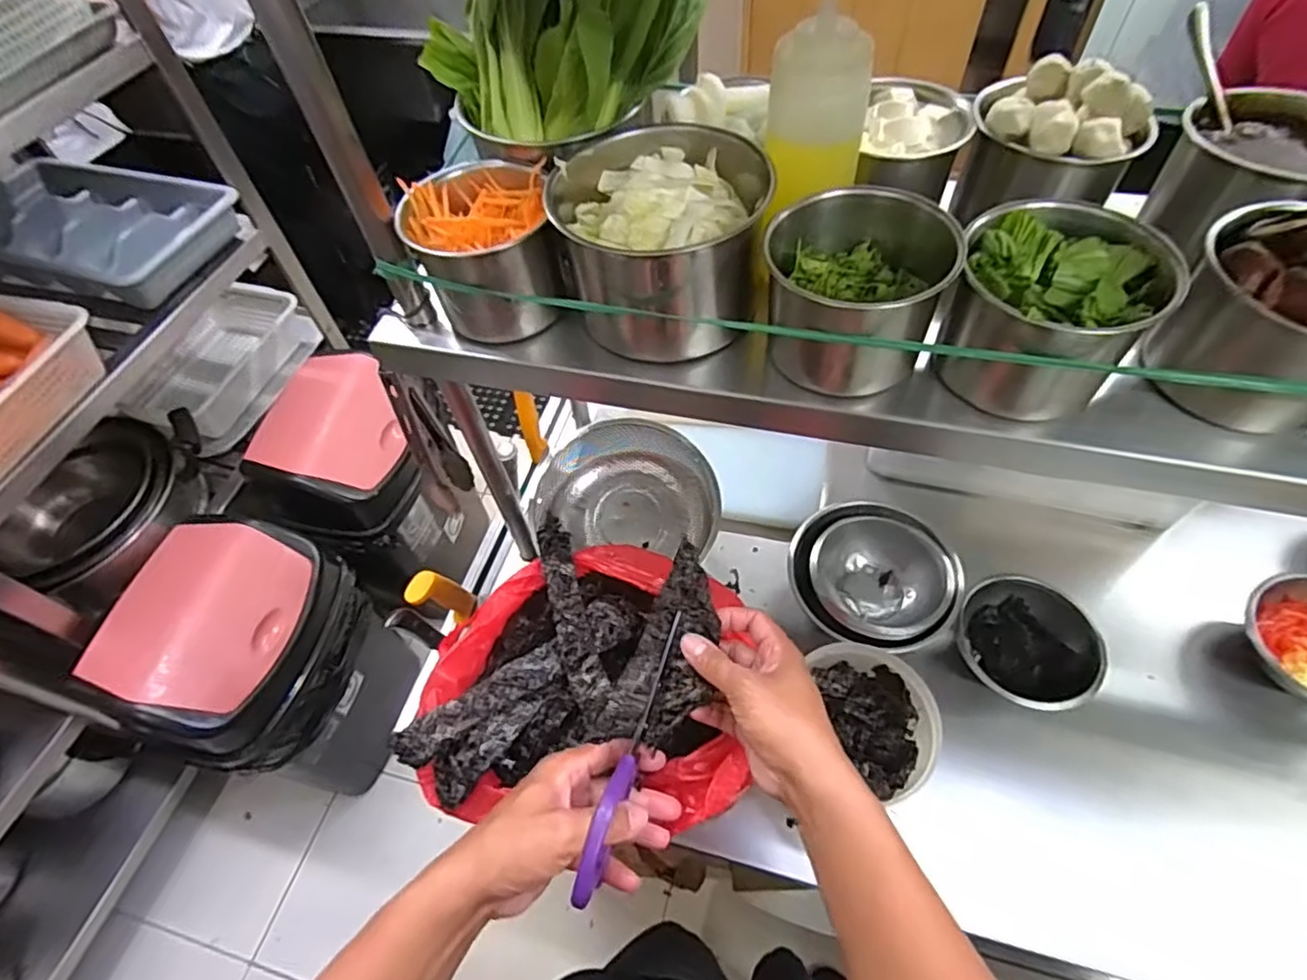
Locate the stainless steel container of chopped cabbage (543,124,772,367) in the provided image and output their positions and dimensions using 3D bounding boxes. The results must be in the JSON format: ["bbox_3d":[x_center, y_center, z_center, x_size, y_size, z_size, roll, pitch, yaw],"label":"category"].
[{"bbox_3d":[0.005,-0.185,0.485,0.143,0.118,0.126,-9,55,-2],"label":"stainless steel container of chopped cabbage"}]

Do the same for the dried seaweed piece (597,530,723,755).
[{"bbox_3d":[0.017,0.119,0.490,0.064,0.034,0.153,17,70,15],"label":"dried seaweed piece"}]

